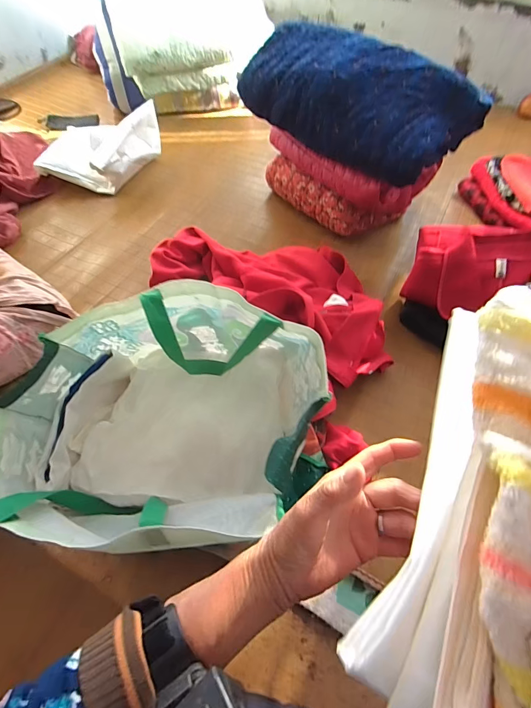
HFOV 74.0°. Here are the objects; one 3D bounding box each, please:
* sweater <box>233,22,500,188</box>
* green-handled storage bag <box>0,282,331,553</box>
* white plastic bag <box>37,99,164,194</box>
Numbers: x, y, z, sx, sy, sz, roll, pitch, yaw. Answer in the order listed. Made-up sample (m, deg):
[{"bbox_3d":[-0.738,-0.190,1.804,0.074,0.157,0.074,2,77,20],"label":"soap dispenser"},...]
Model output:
[{"bbox_3d":[0.185,-0.568,0.786,0.528,0.141,0.234,37,66,20],"label":"sweater"},{"bbox_3d":[-0.127,0.076,0.457,0.376,0.188,0.306,-3,59,-2],"label":"green-handled storage bag"},{"bbox_3d":[-0.492,-0.620,1.065,0.296,0.137,0.241,6,59,3],"label":"white plastic bag"}]

